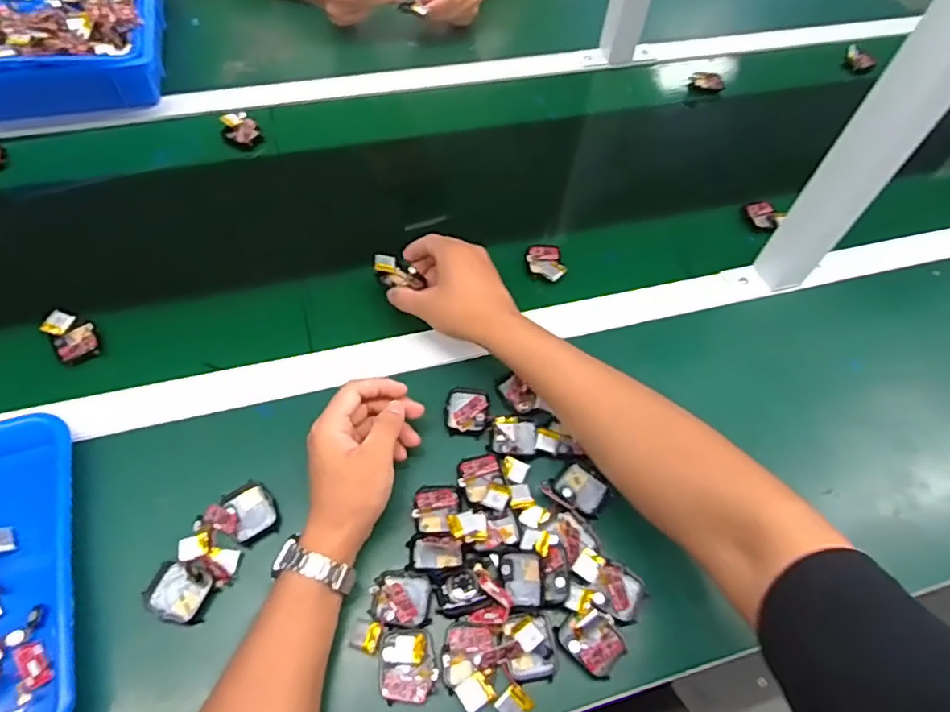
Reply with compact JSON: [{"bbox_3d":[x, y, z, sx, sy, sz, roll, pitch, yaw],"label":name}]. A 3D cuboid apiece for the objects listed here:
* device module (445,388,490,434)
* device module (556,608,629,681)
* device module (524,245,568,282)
[{"bbox_3d":[-0.006,0.049,0.519,0.039,0.008,0.042,1,57,-3],"label":"device module"},{"bbox_3d":[0.088,0.208,0.422,0.038,0.015,0.044,-33,65,-22],"label":"device module"},{"bbox_3d":[0.077,-0.099,0.621,0.037,0.014,0.051,-3,58,-6],"label":"device module"}]

